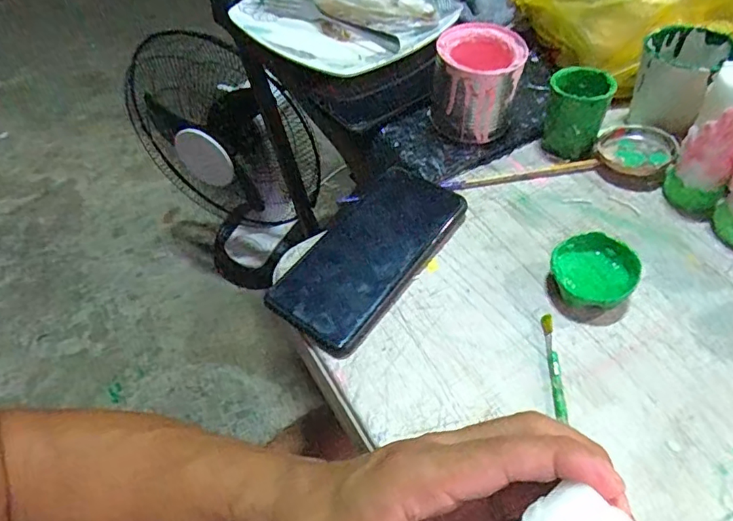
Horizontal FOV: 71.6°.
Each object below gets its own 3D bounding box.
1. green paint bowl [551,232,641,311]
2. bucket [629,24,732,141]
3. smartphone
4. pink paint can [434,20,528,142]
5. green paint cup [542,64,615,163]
[{"bbox_3d":[0.155,0.010,0.350,0.053,0.029,0.050,-1,53,1],"label":"green paint bowl"},{"bbox_3d":[0.263,-0.154,0.432,0.066,0.061,0.068,26,58,20],"label":"bucket"},{"bbox_3d":[0.004,-0.007,0.381,0.079,0.013,0.163,30,59,22],"label":"smartphone"},{"bbox_3d":[0.093,-0.155,0.434,0.069,0.062,0.071,9,54,8],"label":"pink paint can"},{"bbox_3d":[0.175,-0.126,0.429,0.048,0.055,0.052,13,54,11],"label":"green paint cup"}]

